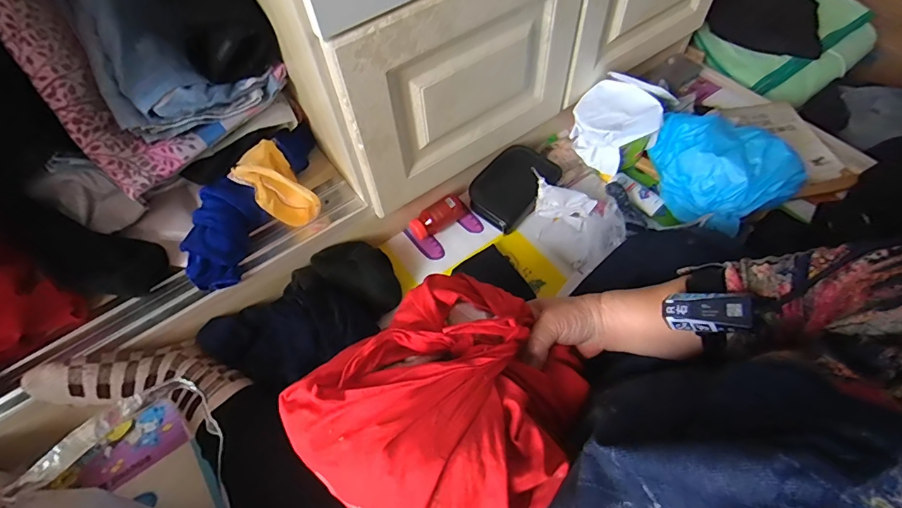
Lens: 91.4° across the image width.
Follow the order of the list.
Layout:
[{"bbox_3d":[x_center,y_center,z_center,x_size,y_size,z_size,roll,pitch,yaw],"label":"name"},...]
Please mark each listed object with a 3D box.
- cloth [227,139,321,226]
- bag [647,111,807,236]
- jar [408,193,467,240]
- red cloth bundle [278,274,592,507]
[{"bbox_3d":[-0.257,-0.102,0.668,0.072,0.129,0.072,-40,22,16],"label":"cloth"},{"bbox_3d":[0.434,-0.149,0.739,0.162,0.127,0.228,-26,60,-12],"label":"bag"},{"bbox_3d":[-0.019,-0.068,0.773,0.109,0.042,0.045,-31,61,-15],"label":"jar"},{"bbox_3d":[0.005,0.130,0.408,0.216,0.103,0.244,34,66,22],"label":"red cloth bundle"}]

